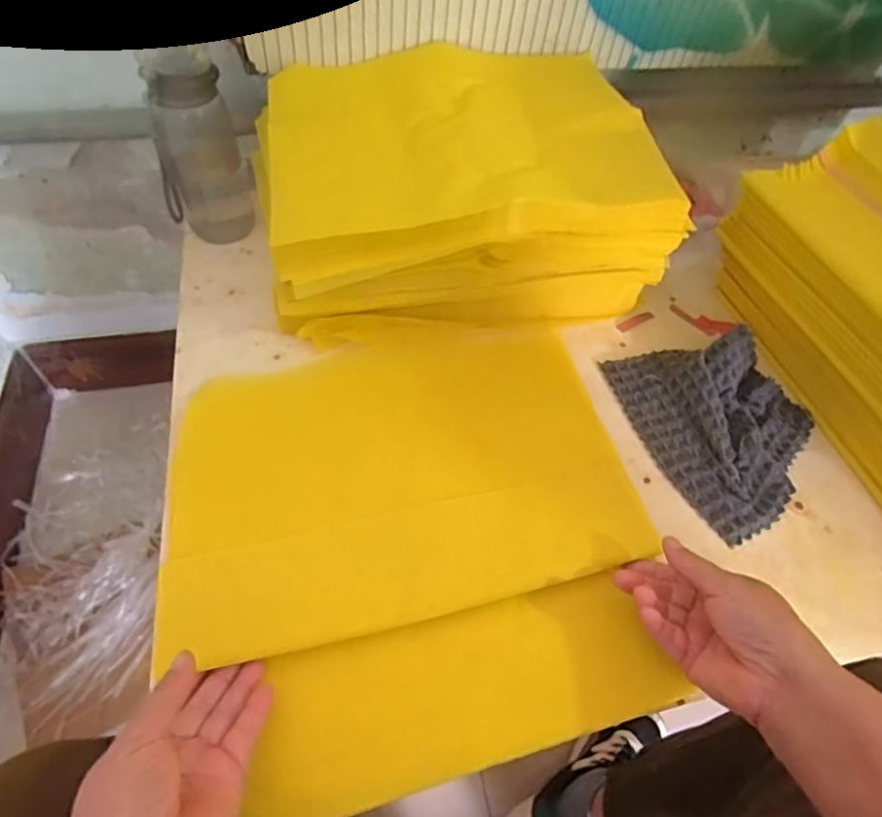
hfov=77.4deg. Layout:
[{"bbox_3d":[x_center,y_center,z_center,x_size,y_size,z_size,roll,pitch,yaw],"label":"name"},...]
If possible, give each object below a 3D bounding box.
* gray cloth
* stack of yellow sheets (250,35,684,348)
[{"bbox_3d":[0.256,0.007,0.485,0.154,0.034,0.185,-13,57,-13],"label":"gray cloth"},{"bbox_3d":[0.014,-0.218,0.559,0.358,0.143,0.267,-11,57,-12],"label":"stack of yellow sheets"}]

